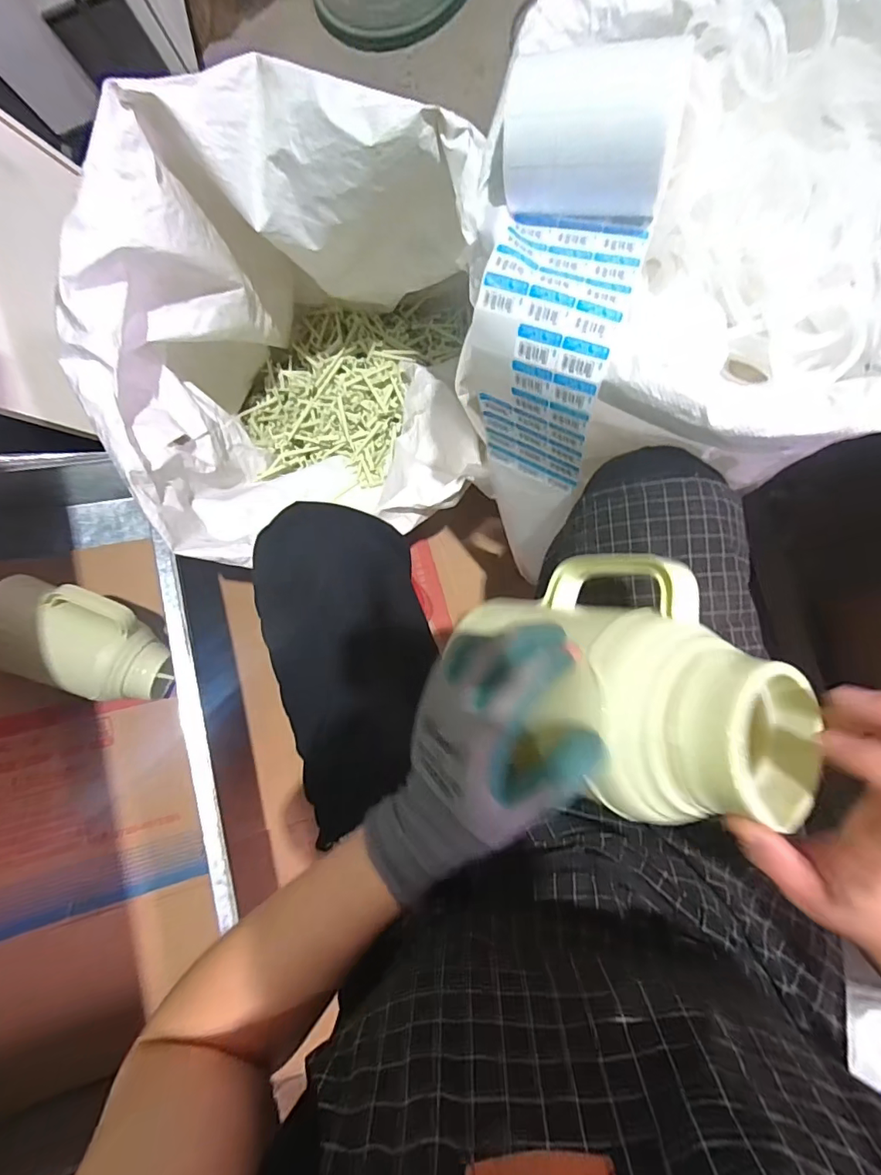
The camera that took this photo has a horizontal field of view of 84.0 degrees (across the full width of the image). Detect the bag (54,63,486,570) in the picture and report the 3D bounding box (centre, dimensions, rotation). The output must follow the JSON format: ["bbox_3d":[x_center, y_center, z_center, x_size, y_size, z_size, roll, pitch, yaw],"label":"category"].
[{"bbox_3d":[-0.242,-0.322,0.790,0.467,0.500,0.584,8,87,9],"label":"bag"}]

